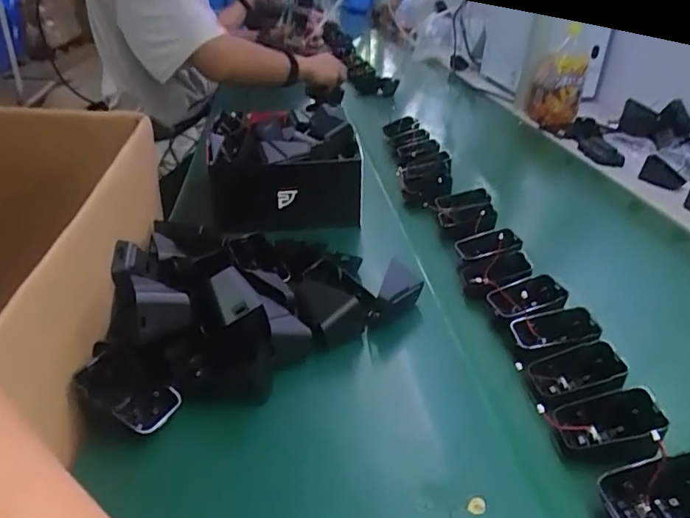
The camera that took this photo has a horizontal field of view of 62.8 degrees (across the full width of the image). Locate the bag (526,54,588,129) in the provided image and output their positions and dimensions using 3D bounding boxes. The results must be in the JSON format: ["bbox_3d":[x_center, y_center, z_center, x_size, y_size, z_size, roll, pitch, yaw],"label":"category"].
[{"bbox_3d":[0.472,-0.376,1.268,0.107,0.148,0.071,5,24,17],"label":"bag"}]

